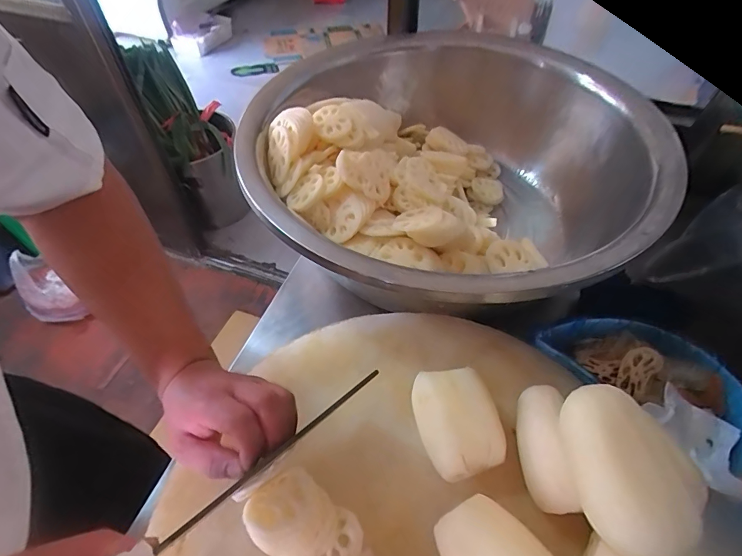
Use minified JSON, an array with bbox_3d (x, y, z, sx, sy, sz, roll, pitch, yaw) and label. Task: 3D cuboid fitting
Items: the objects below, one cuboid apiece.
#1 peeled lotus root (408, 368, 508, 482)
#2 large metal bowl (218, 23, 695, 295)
[{"bbox_3d":[0.078,0.135,0.395,0.069,0.058,0.095,-12,52,-9],"label":"peeled lotus root"},{"bbox_3d":[0.098,-0.144,0.598,0.503,0.198,0.514,0,51,0],"label":"large metal bowl"}]

